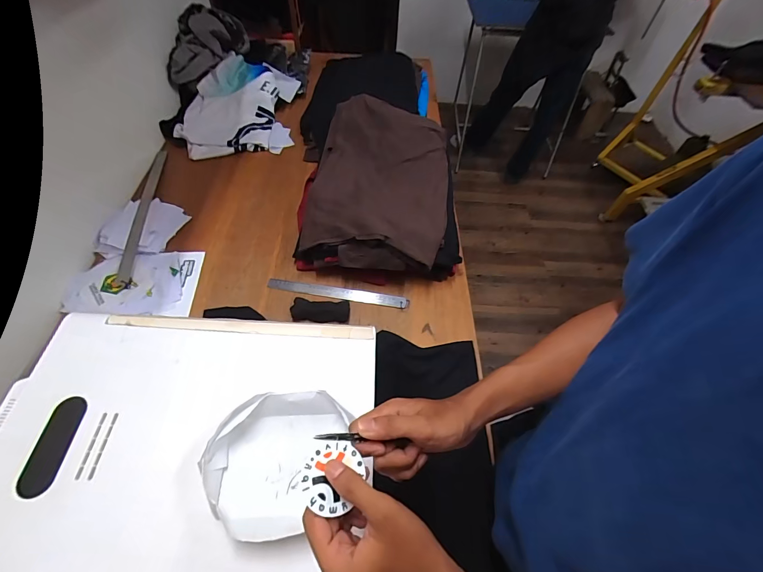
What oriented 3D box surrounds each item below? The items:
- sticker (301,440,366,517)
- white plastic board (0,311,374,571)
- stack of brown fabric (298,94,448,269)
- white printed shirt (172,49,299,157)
[{"bbox_3d":[-0.043,0.169,0.316,0.052,0.005,0.058,27,53,-8],"label":"sticker"},{"bbox_3d":[-0.267,0.220,0.474,0.493,0.031,0.391,2,56,-1],"label":"white plastic board"},{"bbox_3d":[0.007,-0.291,0.889,0.338,0.110,0.512,7,56,2],"label":"stack of brown fabric"},{"bbox_3d":[-0.462,-0.588,1.126,0.354,0.129,0.364,-4,56,-6],"label":"white printed shirt"}]

